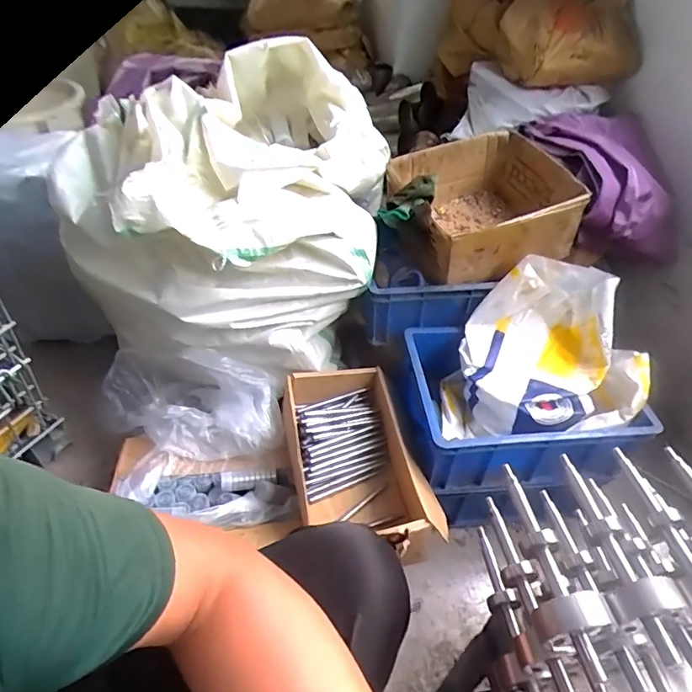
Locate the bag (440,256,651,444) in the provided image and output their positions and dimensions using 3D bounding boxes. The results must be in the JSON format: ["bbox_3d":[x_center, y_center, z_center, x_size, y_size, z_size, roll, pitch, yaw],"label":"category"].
[{"bbox_3d":[0.371,0.027,0.960,0.327,0.256,0.282,8,43,4],"label":"bag"}]

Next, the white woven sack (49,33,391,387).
[{"bbox_3d":[-0.214,-0.268,1.022,0.556,0.440,0.537,8,43,4],"label":"white woven sack"}]

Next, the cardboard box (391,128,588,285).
[{"bbox_3d":[0.284,-0.287,1.030,0.321,0.161,0.292,-9,45,-14],"label":"cardboard box"}]

